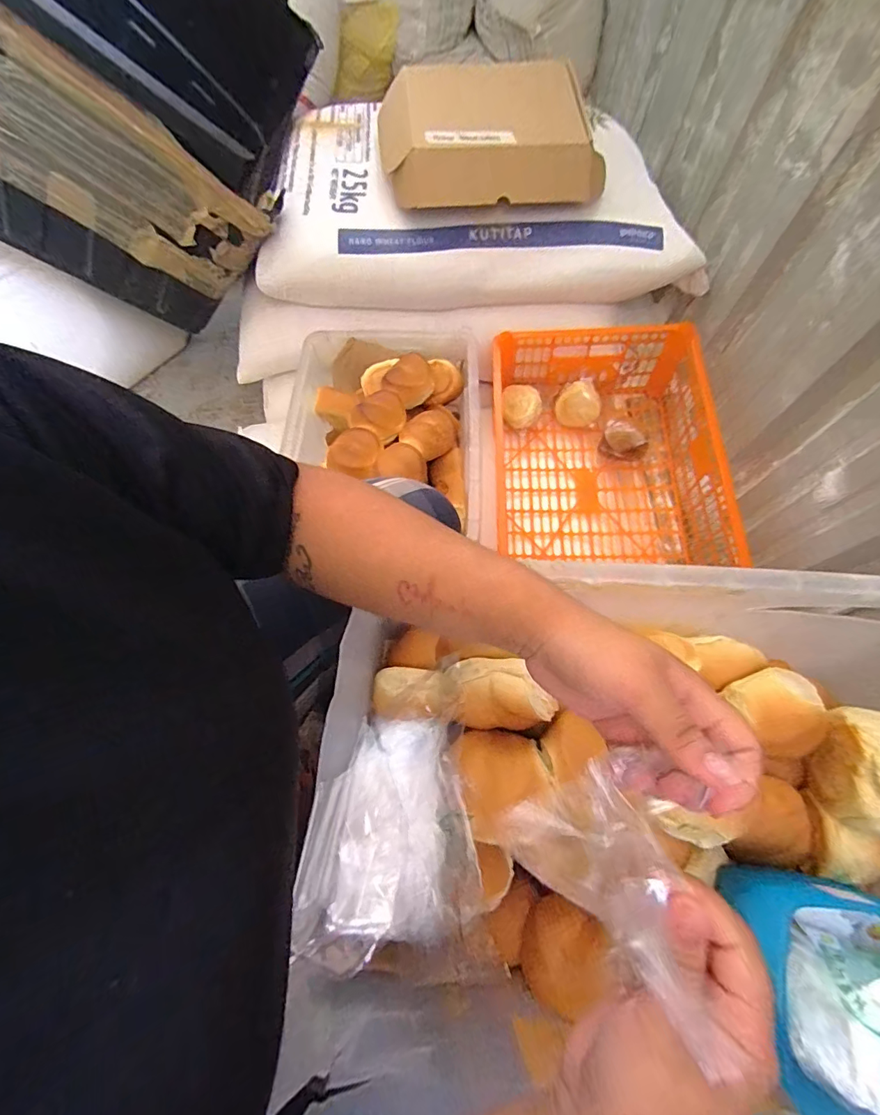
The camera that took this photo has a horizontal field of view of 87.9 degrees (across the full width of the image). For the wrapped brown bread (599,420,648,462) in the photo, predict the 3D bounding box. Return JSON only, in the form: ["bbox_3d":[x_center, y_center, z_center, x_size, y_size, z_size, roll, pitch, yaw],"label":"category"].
[{"bbox_3d":[0.312,-0.197,0.773,0.076,0.051,0.051,25,72,10],"label":"wrapped brown bread"}]

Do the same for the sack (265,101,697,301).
[{"bbox_3d":[0.065,-0.610,0.784,0.699,0.117,0.340,-1,69,0],"label":"sack"}]

